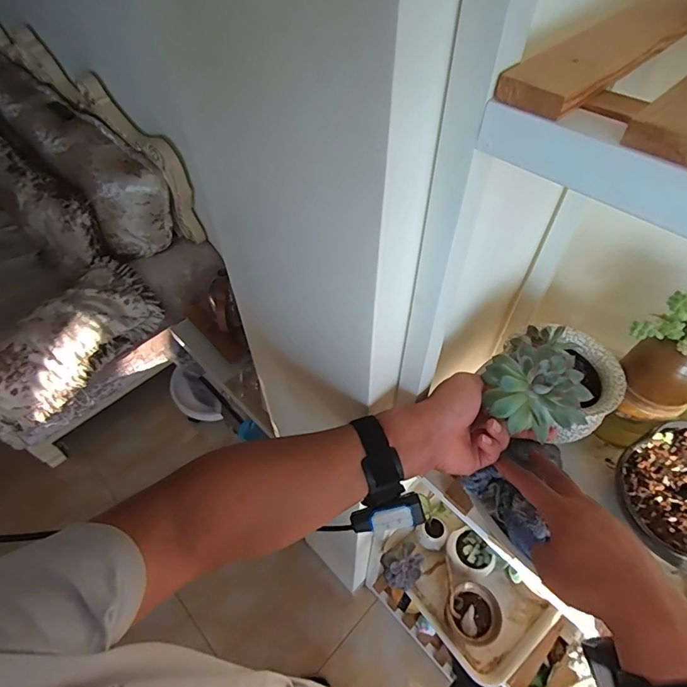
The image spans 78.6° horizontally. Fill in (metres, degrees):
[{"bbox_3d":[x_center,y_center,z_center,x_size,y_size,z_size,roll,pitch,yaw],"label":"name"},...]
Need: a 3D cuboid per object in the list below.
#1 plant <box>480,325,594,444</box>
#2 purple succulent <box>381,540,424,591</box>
[{"bbox_3d":[0.212,0.034,0.445,0.095,0.058,0.133,30,58,23],"label":"plant"},{"bbox_3d":[0.121,0.455,0.854,0.078,0.043,0.074,-1,51,1],"label":"purple succulent"}]

